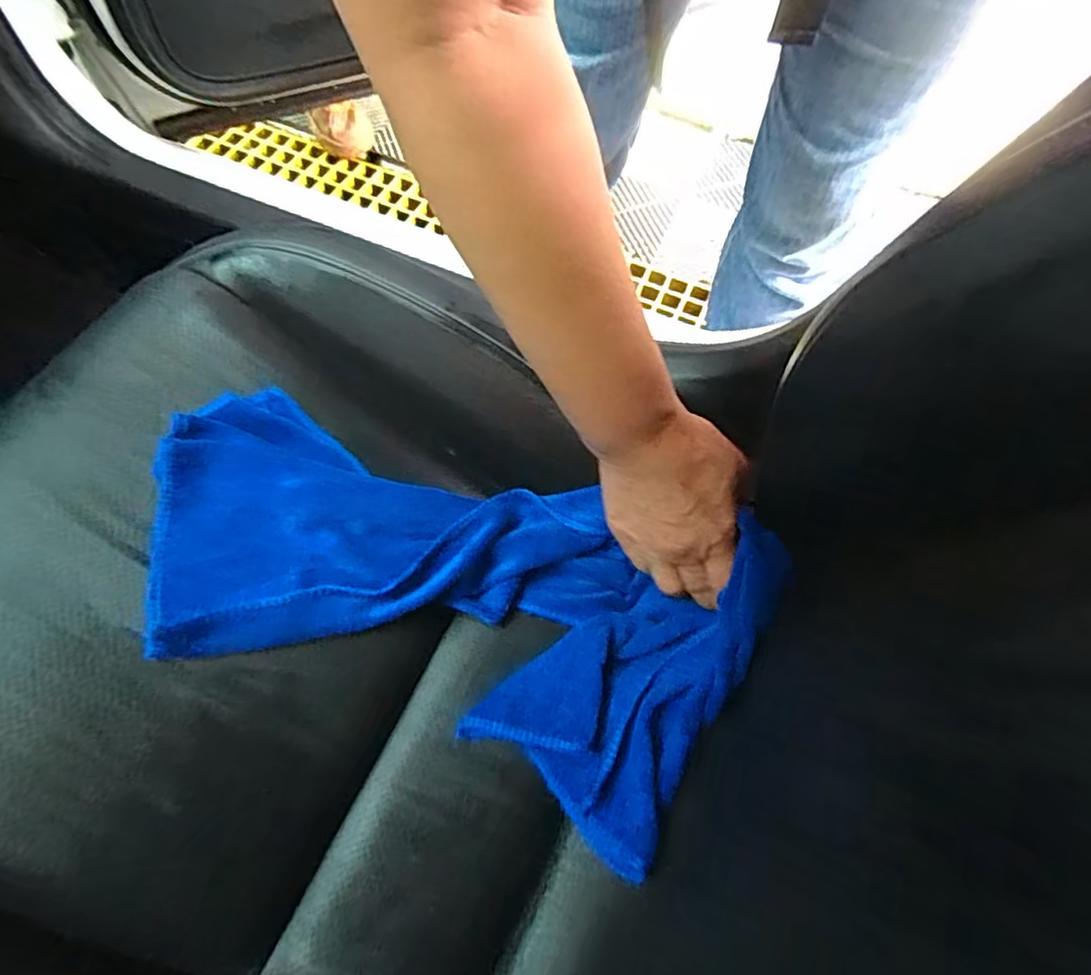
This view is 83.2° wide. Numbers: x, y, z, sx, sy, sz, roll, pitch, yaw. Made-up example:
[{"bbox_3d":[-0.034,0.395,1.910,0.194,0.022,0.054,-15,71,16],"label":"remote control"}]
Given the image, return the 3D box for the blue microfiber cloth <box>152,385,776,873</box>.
[{"bbox_3d":[-0.057,0.058,0.361,0.349,0.088,0.183,23,63,-2],"label":"blue microfiber cloth"}]

